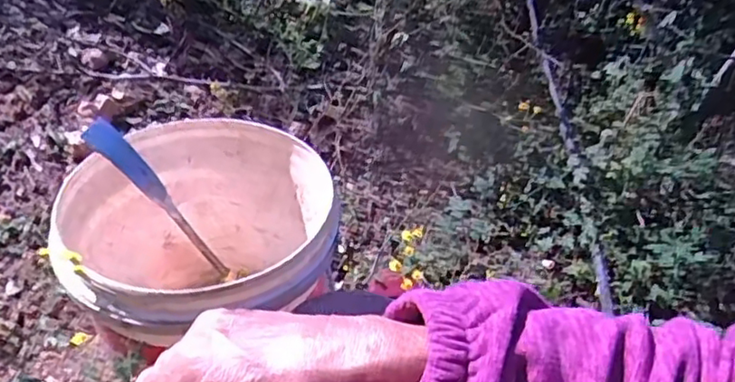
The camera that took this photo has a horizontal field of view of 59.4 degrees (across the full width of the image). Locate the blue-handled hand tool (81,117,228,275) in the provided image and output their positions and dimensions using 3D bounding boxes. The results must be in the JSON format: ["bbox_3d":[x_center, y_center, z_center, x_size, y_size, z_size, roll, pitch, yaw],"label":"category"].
[{"bbox_3d":[-0.219,0.012,0.696,0.028,0.215,0.033,-4,40,46],"label":"blue-handled hand tool"}]

